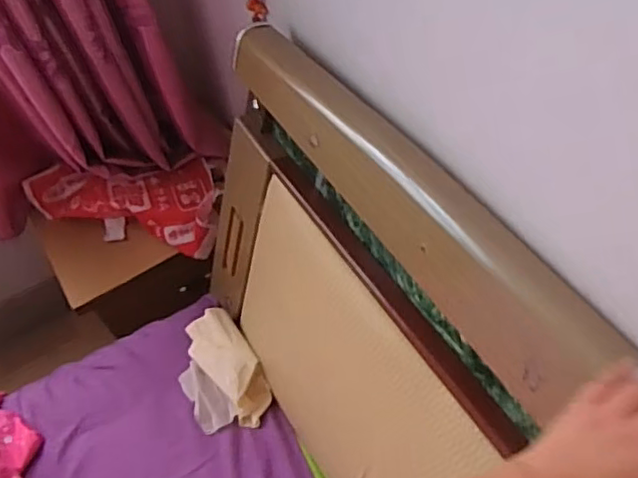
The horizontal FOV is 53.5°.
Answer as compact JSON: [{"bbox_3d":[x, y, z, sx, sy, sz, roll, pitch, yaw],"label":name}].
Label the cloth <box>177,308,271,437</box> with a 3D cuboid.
[{"bbox_3d":[-0.159,0.212,1.008,0.124,0.056,0.188,-26,57,-13],"label":"cloth"}]

